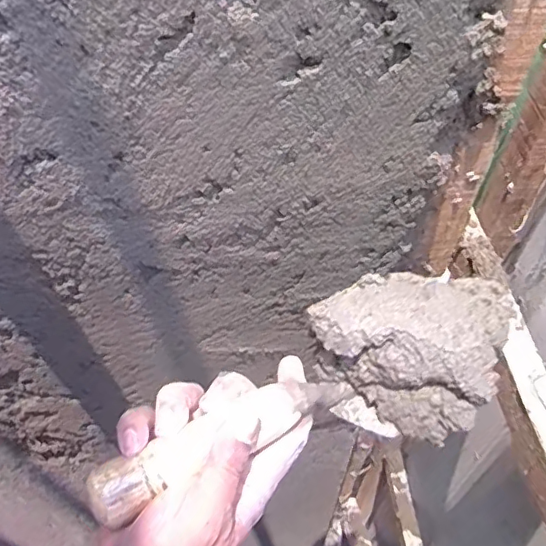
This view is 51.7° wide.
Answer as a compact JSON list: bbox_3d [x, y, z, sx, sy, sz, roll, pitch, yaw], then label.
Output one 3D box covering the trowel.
[{"bbox_3d":[0.022,0.078,0.341,0.269,0.063,0.091,-25,56,-3],"label":"trowel"}]

